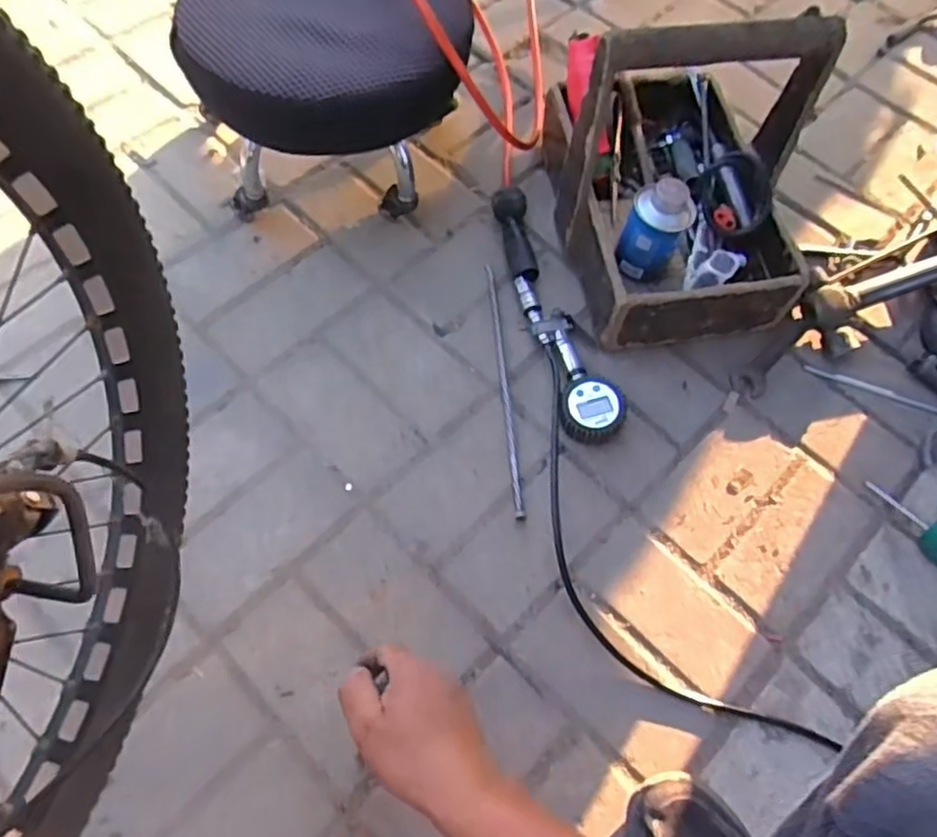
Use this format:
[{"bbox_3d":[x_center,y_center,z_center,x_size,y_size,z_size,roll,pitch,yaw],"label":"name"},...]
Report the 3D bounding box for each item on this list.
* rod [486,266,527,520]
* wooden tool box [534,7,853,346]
[{"bbox_3d":[0.041,-0.041,0.794,0.010,0.006,0.325,-3,66,-5],"label":"rod"},{"bbox_3d":[0.239,-0.299,0.770,0.234,0.287,0.345,-6,65,-6],"label":"wooden tool box"}]

